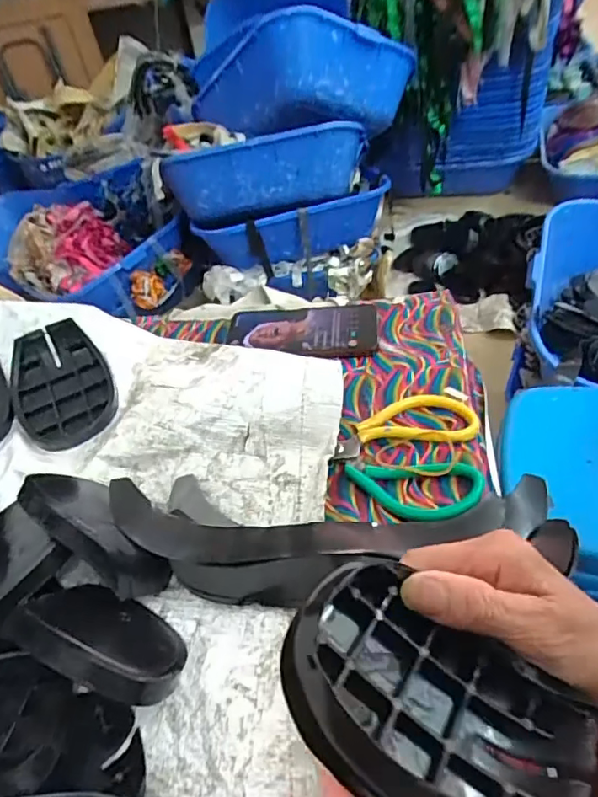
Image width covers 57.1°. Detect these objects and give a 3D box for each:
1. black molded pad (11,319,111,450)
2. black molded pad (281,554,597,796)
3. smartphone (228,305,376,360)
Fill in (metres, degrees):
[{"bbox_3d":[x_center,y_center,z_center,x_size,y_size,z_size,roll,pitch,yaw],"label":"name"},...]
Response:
[{"bbox_3d":[-0.221,-0.016,0.508,0.087,0.034,0.116,-23,50,-16],"label":"black molded pad"},{"bbox_3d":[0.054,0.127,0.225,0.123,0.041,0.085,25,54,24],"label":"black molded pad"},{"bbox_3d":[0.001,-0.071,0.585,0.161,0.011,0.081,0,47,12],"label":"smartphone"}]

